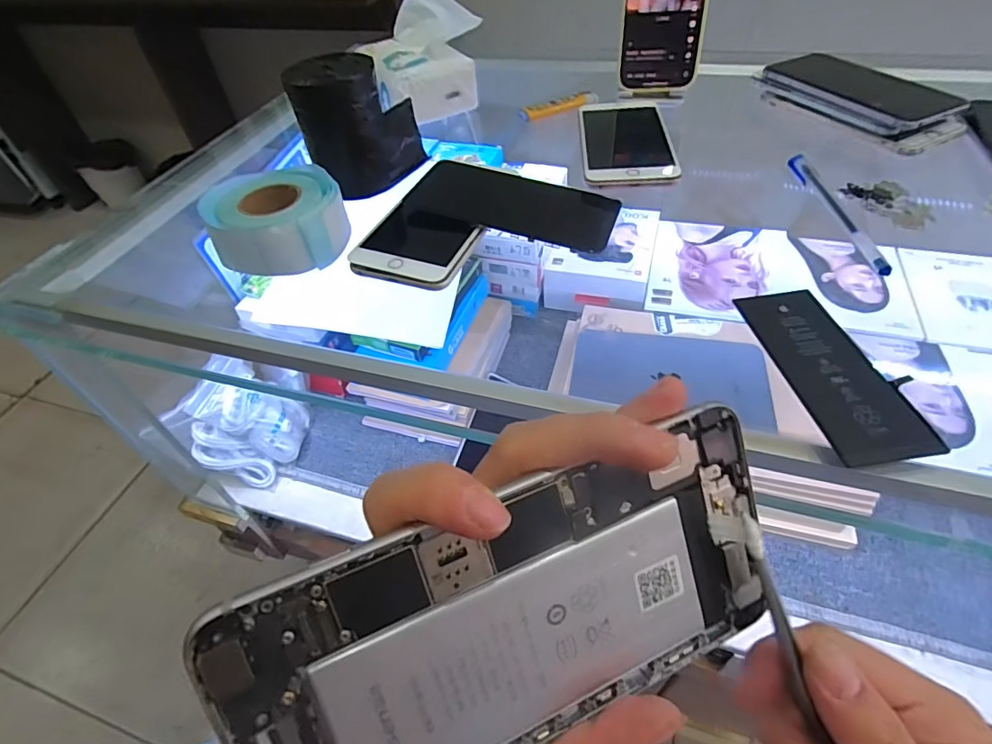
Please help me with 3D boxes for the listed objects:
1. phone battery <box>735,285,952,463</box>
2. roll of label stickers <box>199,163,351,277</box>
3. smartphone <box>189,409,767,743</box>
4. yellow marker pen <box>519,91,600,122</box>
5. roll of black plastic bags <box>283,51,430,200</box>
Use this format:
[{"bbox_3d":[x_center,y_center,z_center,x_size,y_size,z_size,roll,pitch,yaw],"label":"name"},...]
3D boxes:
[{"bbox_3d":[0.176,-0.004,0.268,0.050,0.004,0.116,-8,48,-2],"label":"phone battery"},{"bbox_3d":[-0.158,-0.110,0.367,0.091,0.040,0.095,-3,48,3],"label":"roll of label stickers"},{"bbox_3d":[0.010,0.069,0.140,0.152,0.076,0.005,-17,11,-16],"label":"smartphone"},{"bbox_3d":[0.064,-0.267,0.509,0.085,0.012,0.013,-21,50,-13],"label":"yellow marker pen"},{"bbox_3d":[-0.108,-0.199,0.406,0.093,0.090,0.055,-15,49,-8],"label":"roll of black plastic bags"}]

